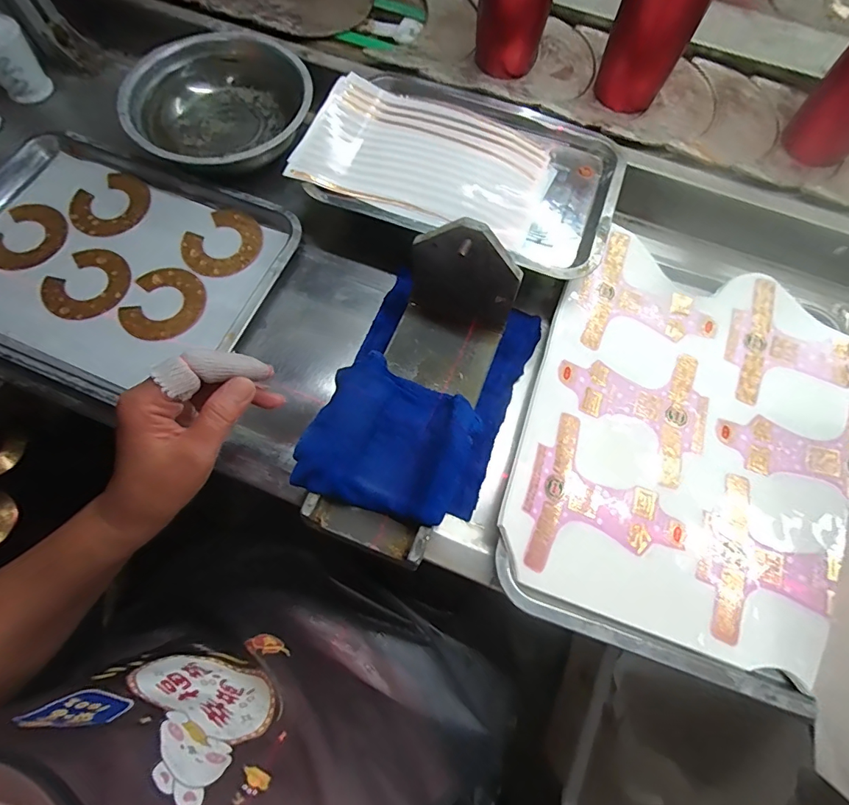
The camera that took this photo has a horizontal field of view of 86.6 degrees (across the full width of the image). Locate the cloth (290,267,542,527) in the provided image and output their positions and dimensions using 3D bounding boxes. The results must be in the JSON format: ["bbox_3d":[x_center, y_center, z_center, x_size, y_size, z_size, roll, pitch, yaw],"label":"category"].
[{"bbox_3d":[0.005,-0.014,0.409,0.160,0.057,0.243,20,73,6],"label":"cloth"}]

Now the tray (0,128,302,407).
[{"bbox_3d":[-0.335,-0.151,0.469,0.360,0.029,0.259,21,69,11],"label":"tray"}]

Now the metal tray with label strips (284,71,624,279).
[{"bbox_3d":[0.045,-0.257,0.473,0.308,0.027,0.239,23,66,5],"label":"metal tray with label strips"}]

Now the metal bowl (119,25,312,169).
[{"bbox_3d":[-0.237,-0.348,0.518,0.193,0.052,0.219,-24,73,-8],"label":"metal bowl"}]

